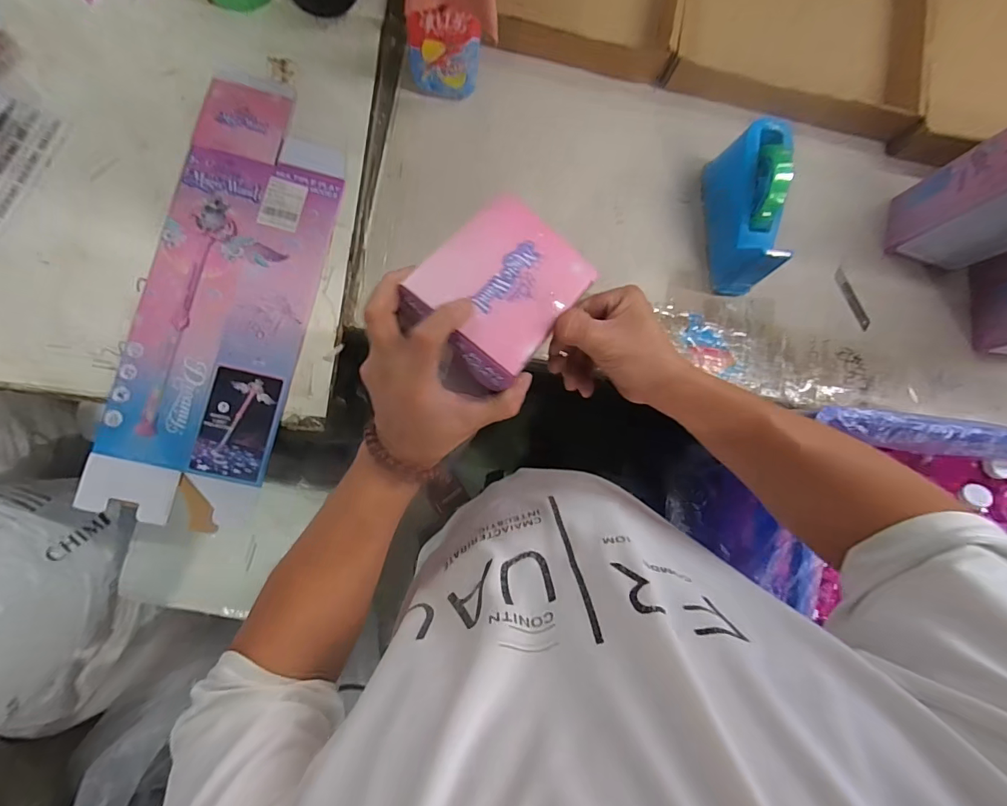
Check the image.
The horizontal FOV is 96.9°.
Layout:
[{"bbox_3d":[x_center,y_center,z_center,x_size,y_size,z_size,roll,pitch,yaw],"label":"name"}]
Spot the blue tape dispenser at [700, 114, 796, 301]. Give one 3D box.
[{"bbox_3d":[0.331,-0.262,0.600,0.081,0.113,0.208,6,86,-6],"label":"blue tape dispenser"}]

